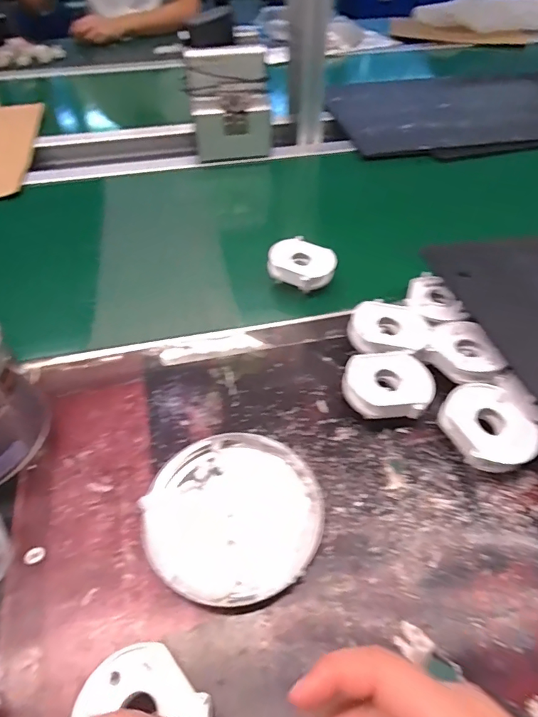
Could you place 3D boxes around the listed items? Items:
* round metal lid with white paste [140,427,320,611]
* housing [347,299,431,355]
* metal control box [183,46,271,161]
[{"bbox_3d":[-0.027,0.115,0.349,0.126,0.017,0.128,0,48,0],"label":"round metal lid with white paste"},{"bbox_3d":[0.116,-0.029,0.443,0.073,0.021,0.054,1,48,0],"label":"housing"},{"bbox_3d":[-0.061,-0.407,0.738,0.127,0.134,0.081,-12,49,-11],"label":"metal control box"}]

